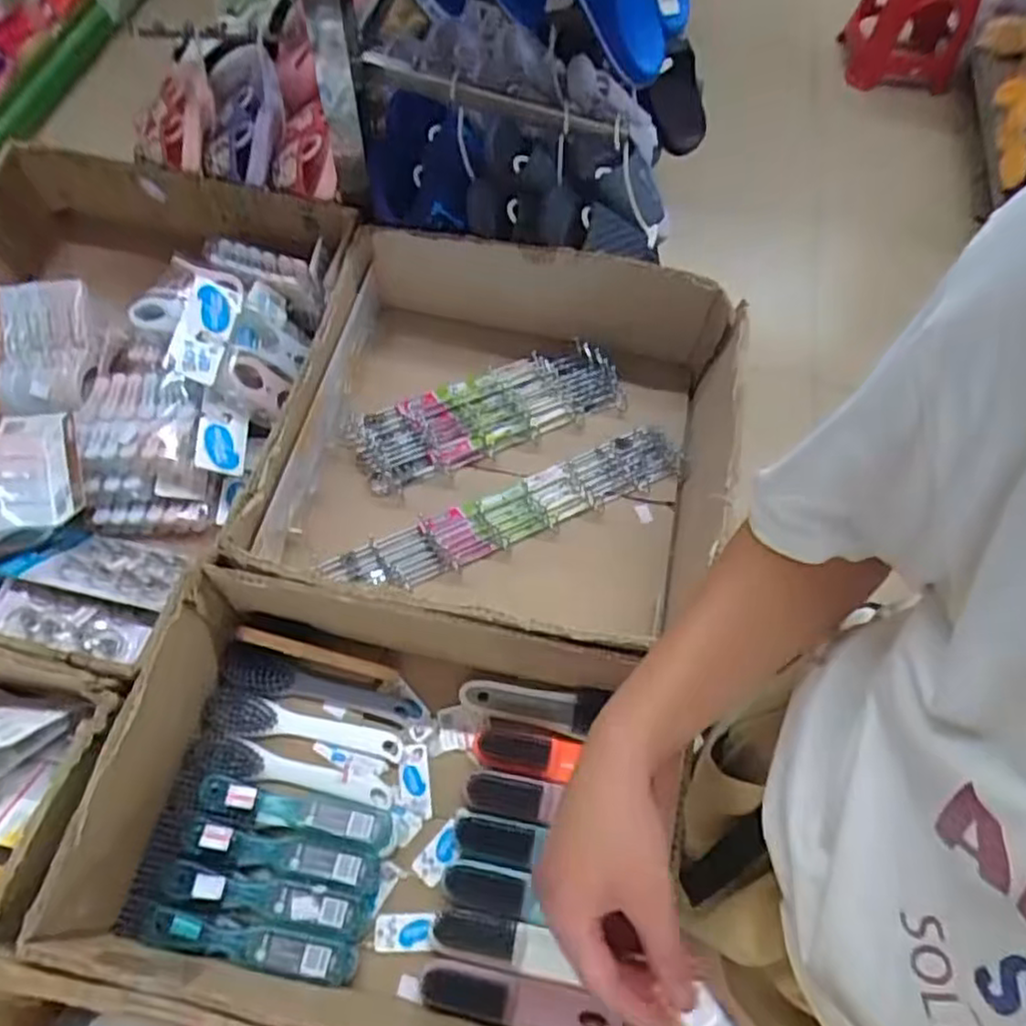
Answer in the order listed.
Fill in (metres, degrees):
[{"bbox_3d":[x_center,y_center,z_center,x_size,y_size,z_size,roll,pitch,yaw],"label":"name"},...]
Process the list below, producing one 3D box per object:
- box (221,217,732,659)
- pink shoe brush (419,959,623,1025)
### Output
[{"bbox_3d":[-0.026,-0.071,0.767,0.446,0.182,0.444,16,63,5],"label":"box"},{"bbox_3d":[0.003,0.398,0.577,0.157,0.022,0.037,10,63,3],"label":"pink shoe brush"}]

